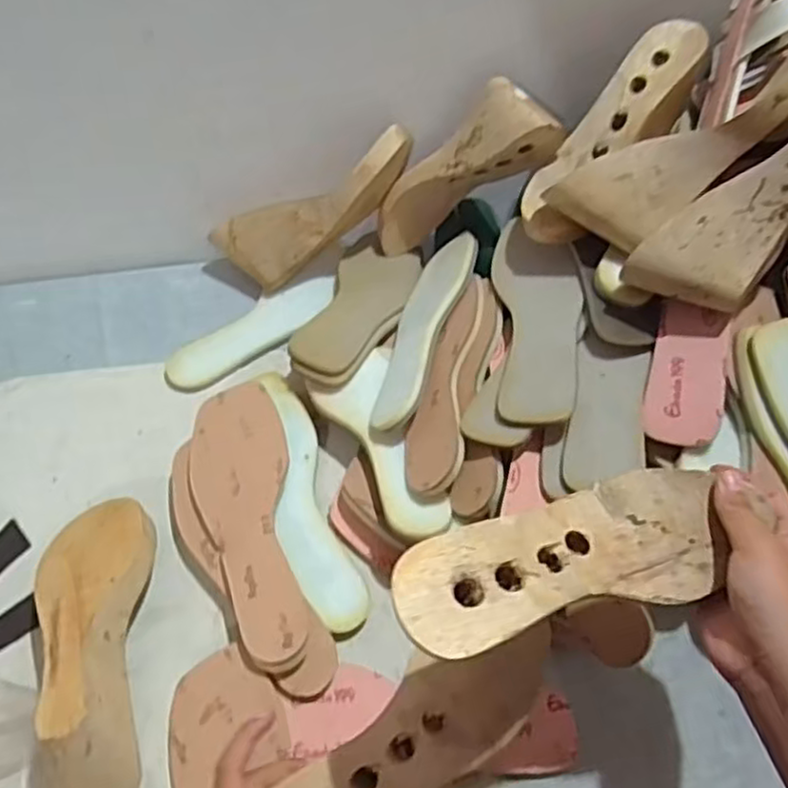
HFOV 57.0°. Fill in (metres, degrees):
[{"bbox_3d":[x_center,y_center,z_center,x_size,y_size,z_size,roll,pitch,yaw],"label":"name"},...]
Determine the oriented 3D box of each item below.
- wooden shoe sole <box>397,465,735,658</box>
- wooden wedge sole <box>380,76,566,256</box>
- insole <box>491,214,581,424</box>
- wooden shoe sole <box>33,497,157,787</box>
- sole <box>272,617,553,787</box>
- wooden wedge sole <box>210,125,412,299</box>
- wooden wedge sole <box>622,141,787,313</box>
[{"bbox_3d":[0.094,0.087,0.384,0.201,0.029,0.073,-8,55,-29],"label":"wooden shoe sole"},{"bbox_3d":[0.067,-0.221,0.728,0.081,0.233,0.068,34,53,-23],"label":"wooden wedge sole"},{"bbox_3d":[0.123,-0.069,0.624,0.073,0.018,0.224,-11,53,20],"label":"insole"},{"bbox_3d":[-0.229,0.180,0.536,0.081,0.081,0.227,-3,56,-5],"label":"wooden shoe sole"},{"bbox_3d":[0.012,0.213,0.451,0.211,0.024,0.066,-29,62,-22],"label":"sole"},{"bbox_3d":[-0.076,-0.187,0.743,0.227,0.069,0.061,-30,57,14],"label":"wooden wedge sole"},{"bbox_3d":[0.275,-0.144,0.529,0.214,0.065,0.077,-49,62,20],"label":"wooden wedge sole"}]

